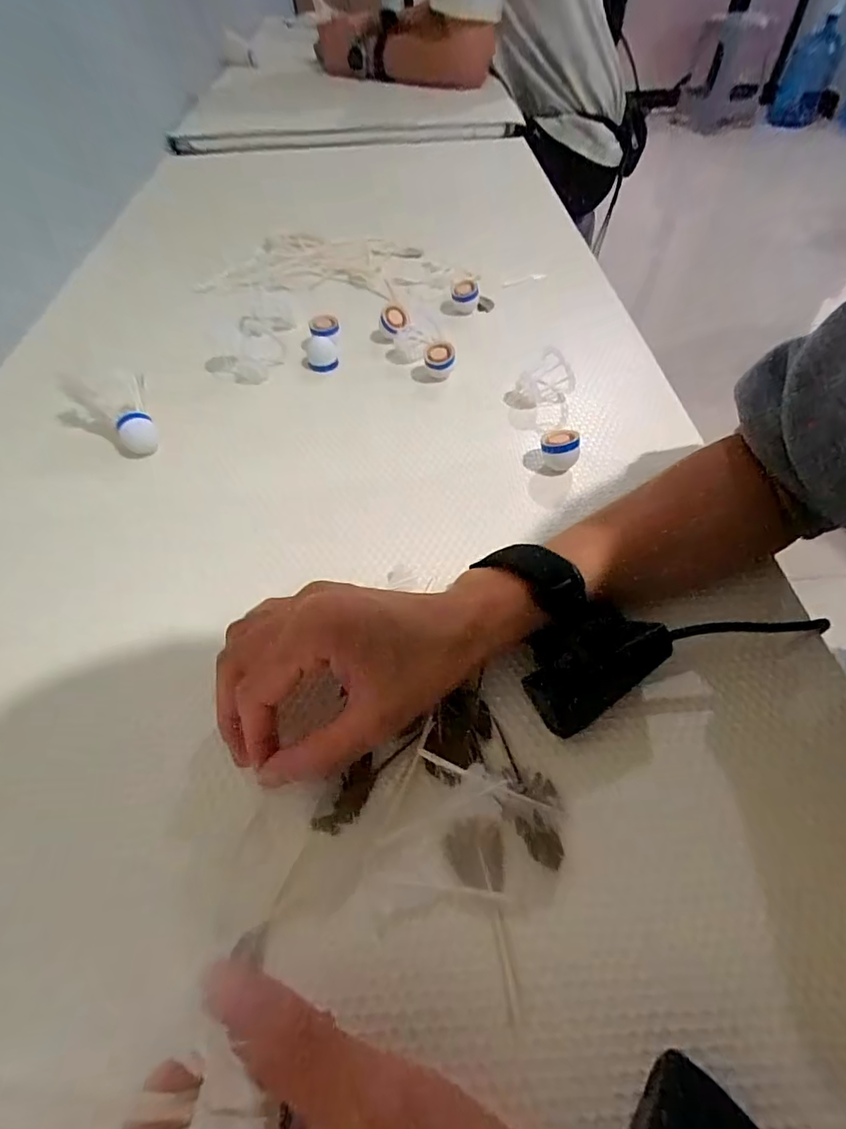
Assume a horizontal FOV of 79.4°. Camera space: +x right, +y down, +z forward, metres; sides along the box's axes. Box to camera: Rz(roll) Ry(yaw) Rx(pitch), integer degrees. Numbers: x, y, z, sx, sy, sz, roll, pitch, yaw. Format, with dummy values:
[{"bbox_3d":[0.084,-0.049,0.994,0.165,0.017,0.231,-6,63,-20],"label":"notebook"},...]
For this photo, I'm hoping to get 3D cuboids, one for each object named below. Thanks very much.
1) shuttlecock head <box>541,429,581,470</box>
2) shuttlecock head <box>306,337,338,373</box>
[{"bbox_3d":[0.095,-0.077,0.360,0.024,0.028,0.029,2,53,4],"label":"shuttlecock head"},{"bbox_3d":[-0.091,-0.187,0.455,0.025,0.023,0.021,-13,55,-6],"label":"shuttlecock head"}]

